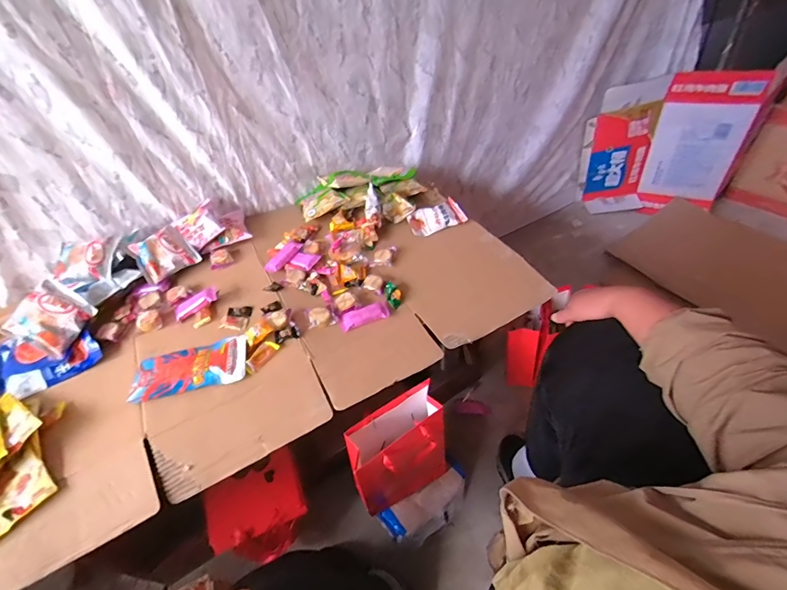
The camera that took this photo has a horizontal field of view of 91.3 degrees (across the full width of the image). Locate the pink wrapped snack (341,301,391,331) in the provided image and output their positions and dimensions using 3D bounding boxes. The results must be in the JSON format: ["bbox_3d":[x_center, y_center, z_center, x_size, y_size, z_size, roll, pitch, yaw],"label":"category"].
[{"bbox_3d":[-0.056,0.040,0.763,0.097,0.011,0.039,-21,47,-12],"label":"pink wrapped snack"}]

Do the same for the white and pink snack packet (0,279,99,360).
[{"bbox_3d":[-0.640,0.042,0.720,0.115,0.020,0.117,30,71,-7],"label":"white and pink snack packet"}]

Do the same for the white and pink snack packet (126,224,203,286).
[{"bbox_3d":[-0.512,-0.093,0.856,0.112,0.024,0.105,-39,91,-31],"label":"white and pink snack packet"}]

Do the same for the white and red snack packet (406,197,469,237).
[{"bbox_3d":[0.103,-0.195,0.943,0.134,0.037,0.068,-18,47,-11],"label":"white and red snack packet"}]

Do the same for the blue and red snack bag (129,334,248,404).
[{"bbox_3d":[-0.363,0.129,0.688,0.195,0.015,0.093,-12,46,-4],"label":"blue and red snack bag"}]

